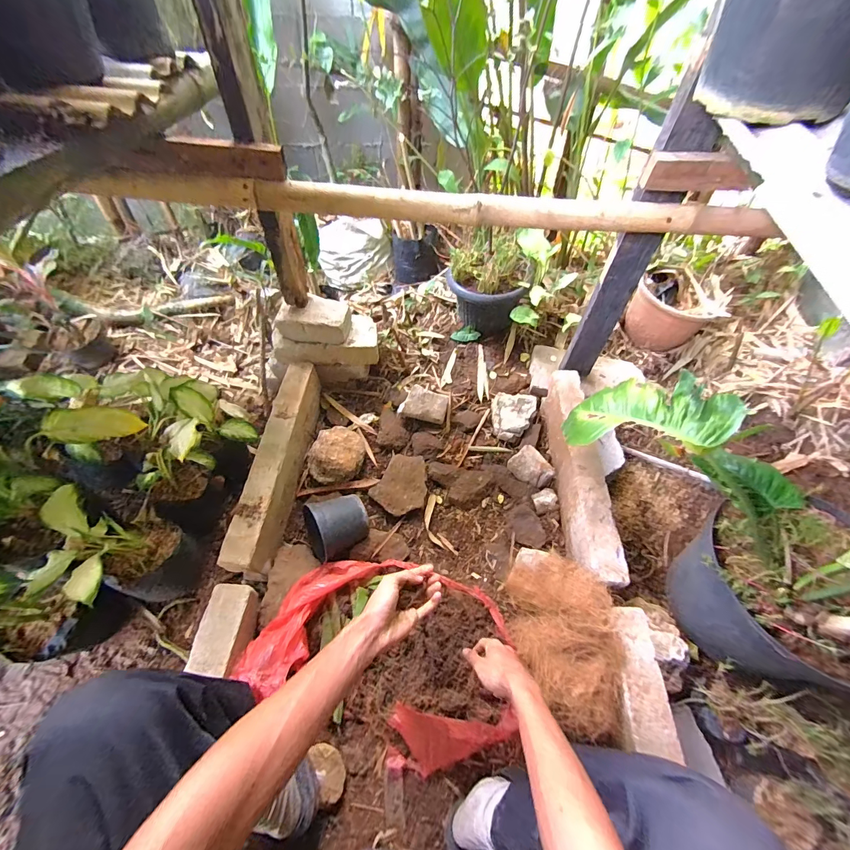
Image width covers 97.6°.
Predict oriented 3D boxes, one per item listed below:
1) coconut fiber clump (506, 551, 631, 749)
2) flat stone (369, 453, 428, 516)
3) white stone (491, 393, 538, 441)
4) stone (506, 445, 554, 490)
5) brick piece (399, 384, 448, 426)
[{"bbox_3d":[0.275,0.411,0.748,0.177,0.135,0.335,-1,52,-2],"label":"coconut fiber clump"},{"bbox_3d":[-0.056,0.165,1.034,0.142,0.046,0.178,24,56,17],"label":"flat stone"},{"bbox_3d":[0.270,-0.031,1.152,0.130,0.055,0.169,11,53,7],"label":"white stone"},{"bbox_3d":[0.296,0.117,1.038,0.081,0.050,0.113,-28,58,-20],"label":"stone"},{"bbox_3d":[-0.005,-0.057,1.157,0.144,0.070,0.081,12,53,8],"label":"brick piece"}]

